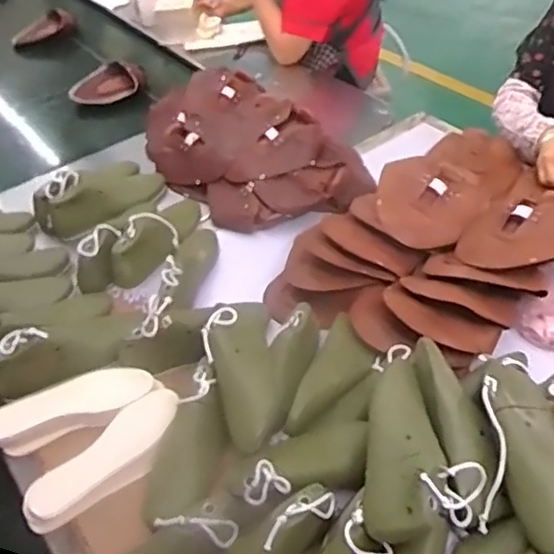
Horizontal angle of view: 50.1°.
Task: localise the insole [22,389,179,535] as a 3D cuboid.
[{"bbox_3d":[-0.239,0.260,0.845,0.086,0.032,0.247,32,54,30],"label":"insole"}]

